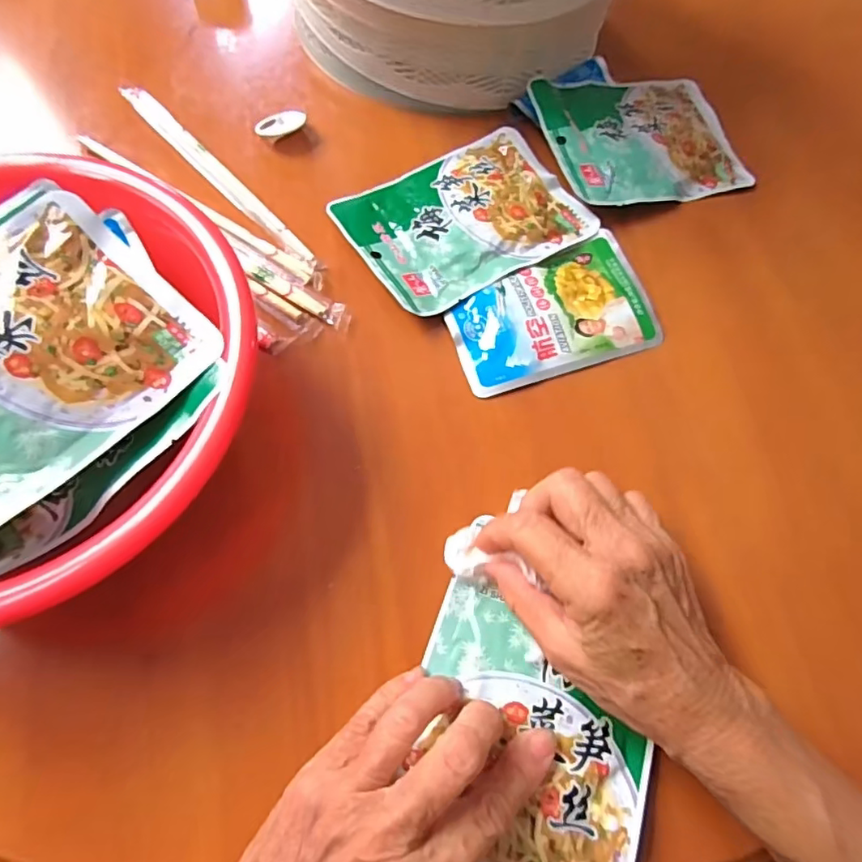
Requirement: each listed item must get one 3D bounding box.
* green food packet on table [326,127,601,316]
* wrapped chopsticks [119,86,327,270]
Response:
[{"bbox_3d":[0.022,-0.142,0.372,0.148,0.012,0.111,-29,72,-14],"label":"green food packet on table"},{"bbox_3d":[-0.144,-0.174,0.377,0.014,0.006,0.210,-41,75,-18],"label":"wrapped chopsticks"}]

